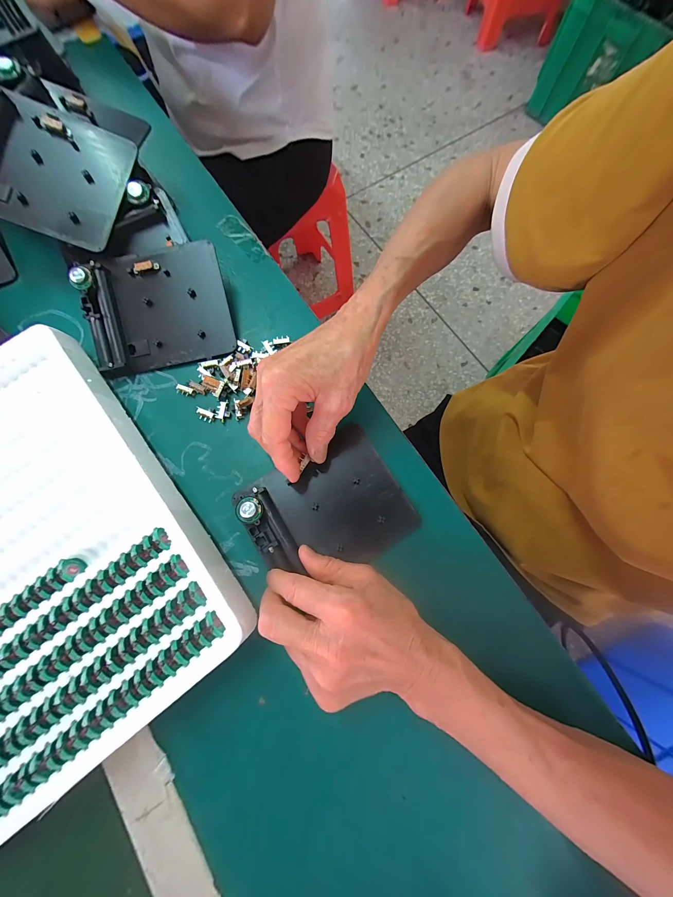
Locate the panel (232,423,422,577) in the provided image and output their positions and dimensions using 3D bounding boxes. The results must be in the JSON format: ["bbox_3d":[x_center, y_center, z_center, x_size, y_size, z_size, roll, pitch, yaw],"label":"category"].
[{"bbox_3d":[-0.007,0.051,0.251,0.128,0.027,0.106,-31,79,-6],"label":"panel"}]

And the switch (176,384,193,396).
[{"bbox_3d":[-0.146,-0.055,0.282,0.016,0.005,0.008,20,78,5],"label":"switch"}]

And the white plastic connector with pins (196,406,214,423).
[{"bbox_3d":[-0.125,-0.032,0.277,0.018,0.006,0.010,23,79,6],"label":"white plastic connector with pins"}]

